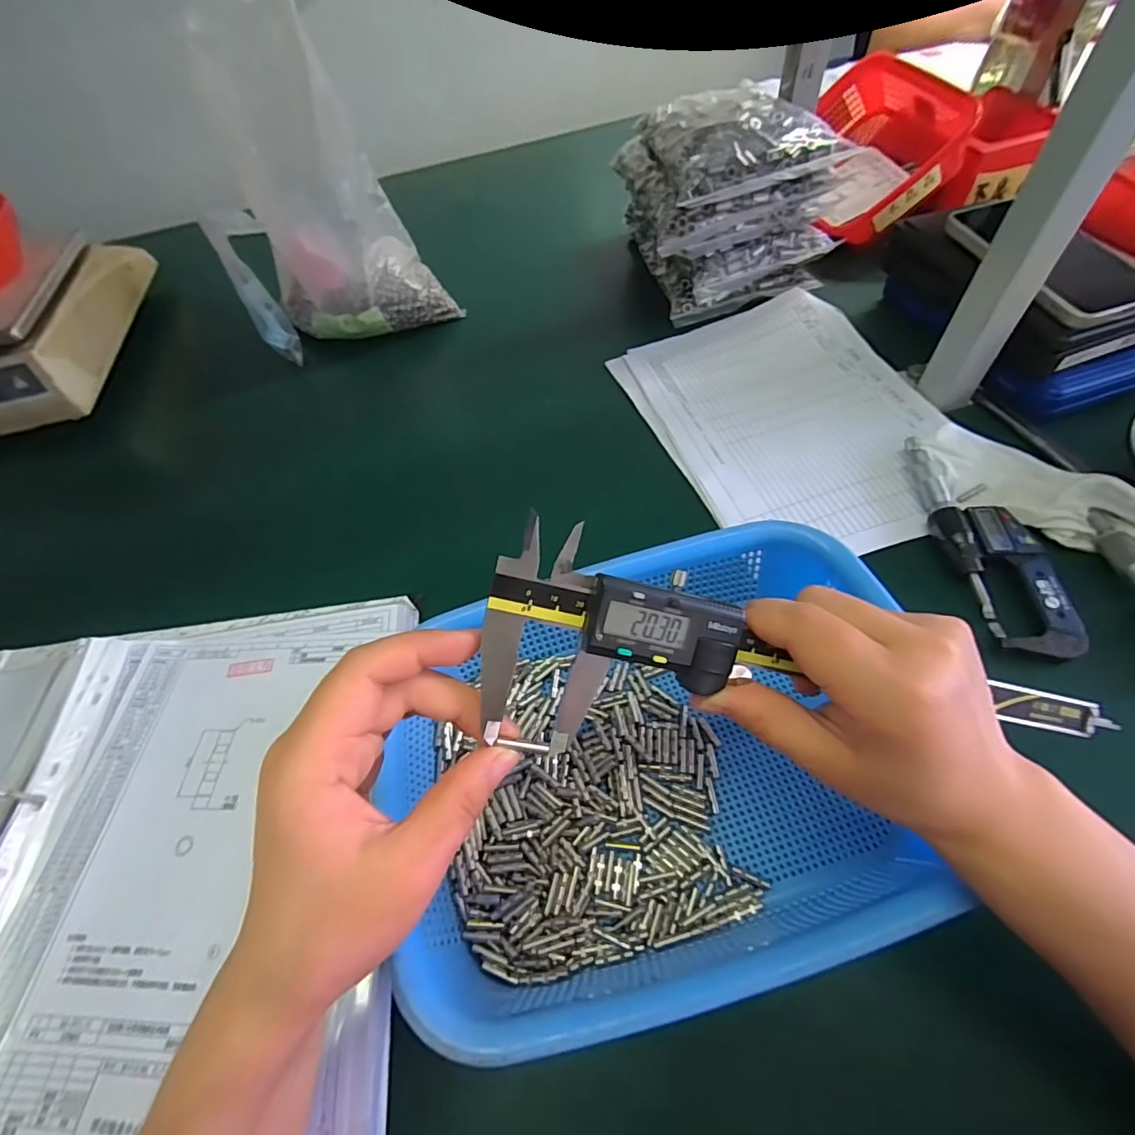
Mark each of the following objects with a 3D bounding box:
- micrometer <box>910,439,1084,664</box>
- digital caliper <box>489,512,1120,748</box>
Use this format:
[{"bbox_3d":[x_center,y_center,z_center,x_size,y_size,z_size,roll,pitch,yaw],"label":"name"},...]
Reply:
[{"bbox_3d":[0.295,-0.022,0.375,0.054,0.019,0.181,-9,57,2],"label":"micrometer"},{"bbox_3d":[0.103,0.054,0.214,0.278,0.013,0.078,14,95,-12],"label":"digital caliper"}]

